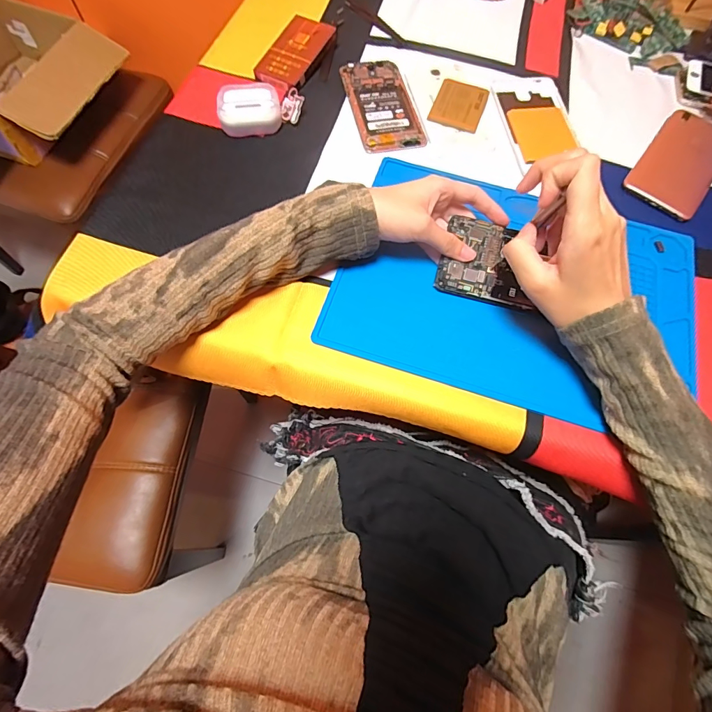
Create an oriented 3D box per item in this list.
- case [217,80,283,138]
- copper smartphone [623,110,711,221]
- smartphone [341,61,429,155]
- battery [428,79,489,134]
[{"bbox_3d":[-0.115,-0.266,0.427,0.064,0.030,0.050,-14,69,-7],"label":"case"},{"bbox_3d":[0.354,-0.212,0.429,0.075,0.006,0.158,36,72,12],"label":"copper smartphone"},{"bbox_3d":[0.028,-0.287,0.448,0.069,0.005,0.140,-12,69,-6],"label":"smartphone"},{"bbox_3d":[0.116,-0.283,0.446,0.055,0.009,0.066,19,69,6],"label":"battery"}]

